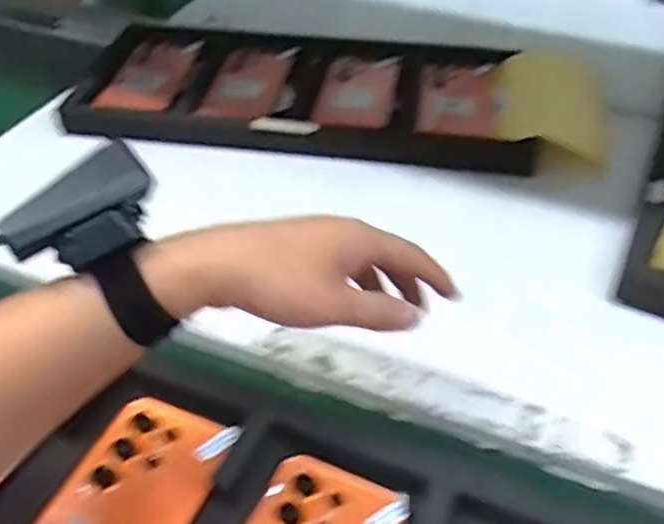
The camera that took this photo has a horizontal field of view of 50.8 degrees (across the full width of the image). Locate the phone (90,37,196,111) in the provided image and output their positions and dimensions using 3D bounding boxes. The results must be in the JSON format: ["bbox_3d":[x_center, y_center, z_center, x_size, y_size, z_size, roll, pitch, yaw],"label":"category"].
[{"bbox_3d":[-0.206,-0.211,0.790,0.084,0.015,0.166,4,43,4],"label":"phone"}]

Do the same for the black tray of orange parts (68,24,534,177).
[{"bbox_3d":[-0.031,-0.201,0.767,0.467,0.030,0.254,5,43,5],"label":"black tray of orange parts"}]

